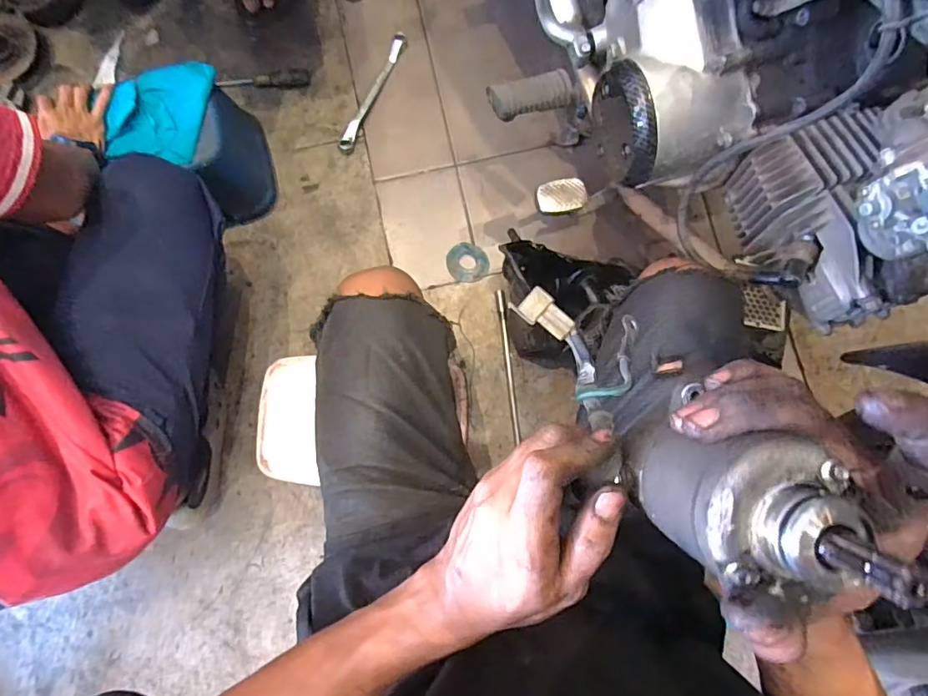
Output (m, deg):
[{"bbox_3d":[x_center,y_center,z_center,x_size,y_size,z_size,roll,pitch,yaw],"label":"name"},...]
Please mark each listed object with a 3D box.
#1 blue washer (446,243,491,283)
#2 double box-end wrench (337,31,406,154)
[{"bbox_3d":[0.007,-0.144,0.832,0.067,0.011,0.069,0,77,1],"label":"blue washer"},{"bbox_3d":[-0.161,-0.457,0.881,0.025,0.012,0.250,22,78,6],"label":"double box-end wrench"}]

